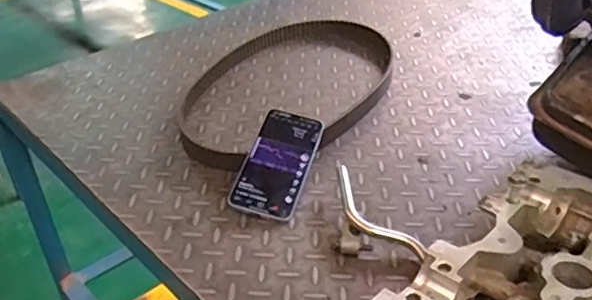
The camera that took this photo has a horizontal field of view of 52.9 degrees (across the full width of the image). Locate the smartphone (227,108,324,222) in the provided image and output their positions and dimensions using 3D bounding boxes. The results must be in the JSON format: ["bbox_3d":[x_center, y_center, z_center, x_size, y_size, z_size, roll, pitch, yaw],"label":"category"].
[{"bbox_3d":[-0.021,0.017,0.739,0.080,0.016,0.158,18,56,9],"label":"smartphone"}]

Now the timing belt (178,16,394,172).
[{"bbox_3d":[0.004,-0.122,0.951,0.275,0.029,0.493,19,40,30],"label":"timing belt"}]

